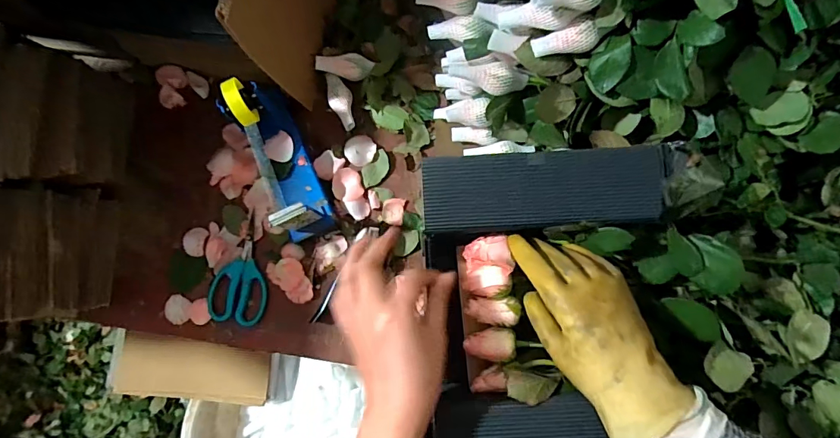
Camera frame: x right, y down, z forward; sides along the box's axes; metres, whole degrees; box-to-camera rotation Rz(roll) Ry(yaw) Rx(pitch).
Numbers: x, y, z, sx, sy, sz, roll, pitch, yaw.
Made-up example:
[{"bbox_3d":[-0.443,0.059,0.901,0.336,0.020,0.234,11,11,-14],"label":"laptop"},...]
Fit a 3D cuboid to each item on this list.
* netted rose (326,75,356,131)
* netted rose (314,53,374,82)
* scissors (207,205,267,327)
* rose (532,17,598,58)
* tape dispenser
[{"bbox_3d":[-0.106,-0.158,0.585,0.029,0.027,0.081,-14,82,0],"label":"netted rose"},{"bbox_3d":[-0.101,-0.208,0.594,0.075,0.025,0.035,12,83,3],"label":"netted rose"},{"bbox_3d":[-0.229,0.065,0.569,0.069,0.011,0.141,12,83,4],"label":"scissors"},{"bbox_3d":[0.141,-0.175,0.427,0.060,0.023,0.021,-8,82,21],"label":"rose"},{"bbox_3d":[-0.173,-0.072,0.528,0.070,0.131,0.188,-20,82,-1],"label":"tape dispenser"}]

